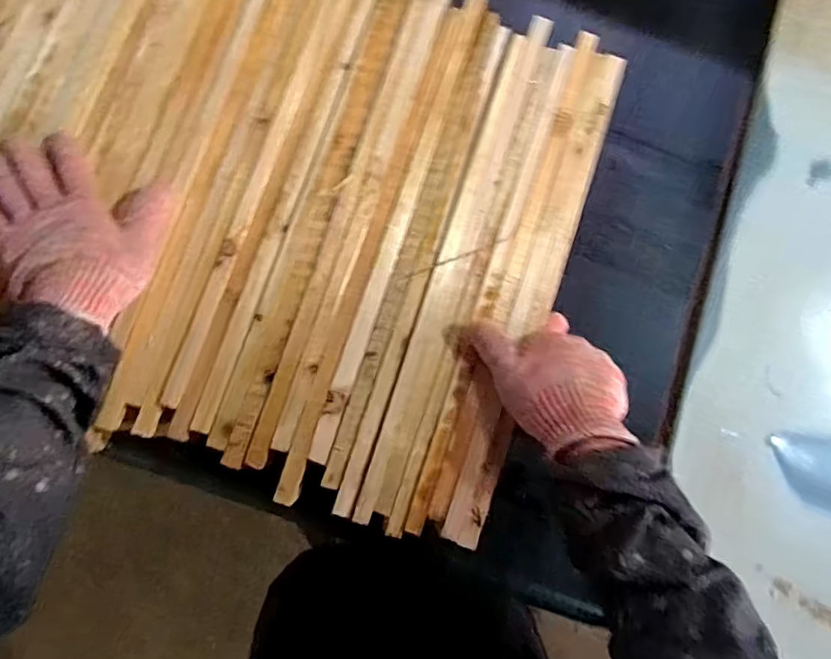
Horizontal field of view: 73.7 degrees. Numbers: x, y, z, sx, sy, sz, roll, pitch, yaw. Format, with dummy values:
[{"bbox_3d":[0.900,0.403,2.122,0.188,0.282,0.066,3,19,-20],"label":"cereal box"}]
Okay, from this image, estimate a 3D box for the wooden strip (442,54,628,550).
[{"bbox_3d":[0.117,-0.046,0.518,0.035,0.011,0.487,18,79,8],"label":"wooden strip"}]

